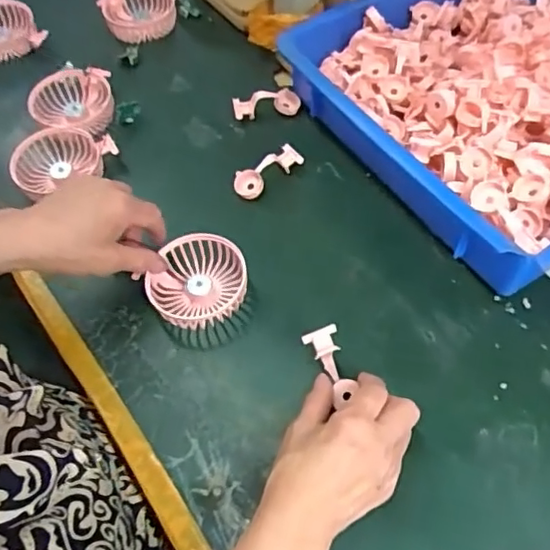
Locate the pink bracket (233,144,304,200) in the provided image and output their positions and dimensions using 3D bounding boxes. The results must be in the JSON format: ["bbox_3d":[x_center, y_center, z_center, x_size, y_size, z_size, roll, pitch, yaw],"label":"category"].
[{"bbox_3d":[-0.008,-0.108,0.609,0.075,0.025,0.028,-33,62,-15],"label":"pink bracket"}]

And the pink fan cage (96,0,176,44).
[{"bbox_3d":[-0.175,-0.338,0.757,0.089,0.037,0.087,0,58,1],"label":"pink fan cage"}]

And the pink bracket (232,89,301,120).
[{"bbox_3d":[-0.010,-0.193,0.659,0.075,0.028,0.023,-7,59,0],"label":"pink bracket"}]

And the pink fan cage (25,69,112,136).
[{"bbox_3d":[-0.229,-0.188,0.671,0.091,0.038,0.091,-13,59,-4],"label":"pink fan cage"}]

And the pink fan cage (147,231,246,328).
[{"bbox_3d":[-0.071,0.007,0.534,0.081,0.029,0.086,-2,59,3],"label":"pink fan cage"}]

